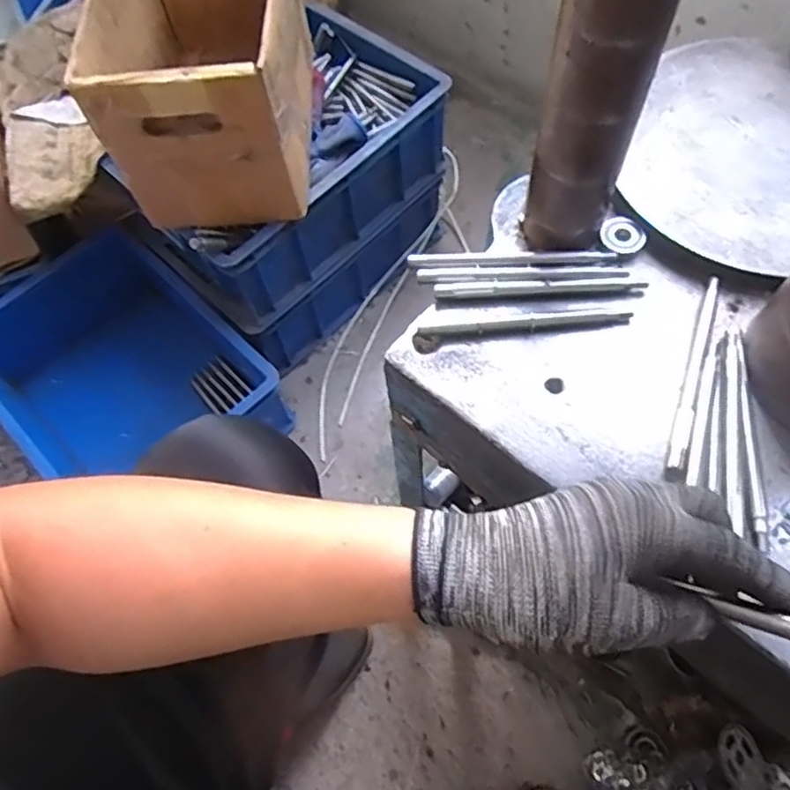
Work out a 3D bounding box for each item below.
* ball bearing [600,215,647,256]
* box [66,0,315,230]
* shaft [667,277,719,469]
[{"bbox_3d":[0.184,-0.128,0.516,0.029,0.007,0.034,-32,66,-11],"label":"ball bearing"},{"bbox_3d":[-0.207,-0.388,0.740,0.197,0.192,0.315,-2,64,3],"label":"box"},{"bbox_3d":[0.216,-0.019,0.466,0.008,0.009,0.160,18,66,12],"label":"shaft"}]

